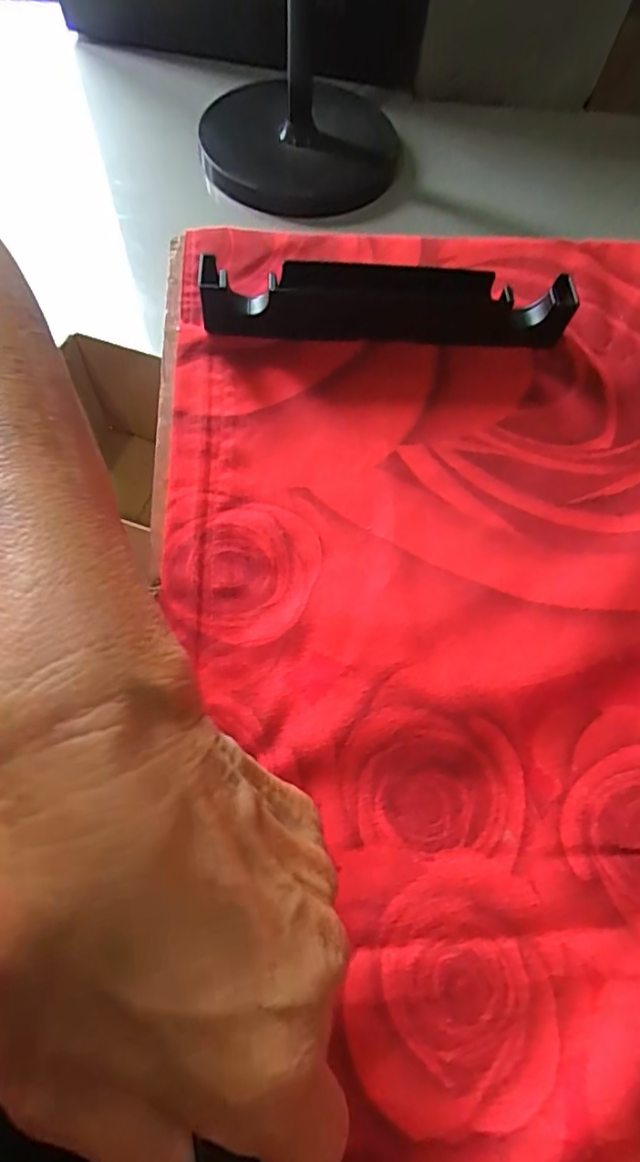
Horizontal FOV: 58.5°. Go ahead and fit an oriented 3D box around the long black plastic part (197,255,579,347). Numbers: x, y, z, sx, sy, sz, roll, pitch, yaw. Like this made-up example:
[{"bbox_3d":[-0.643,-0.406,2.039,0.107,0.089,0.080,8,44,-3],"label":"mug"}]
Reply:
[{"bbox_3d":[0.037,-0.147,0.305,0.193,0.036,0.021,0,66,-3],"label":"long black plastic part"}]

